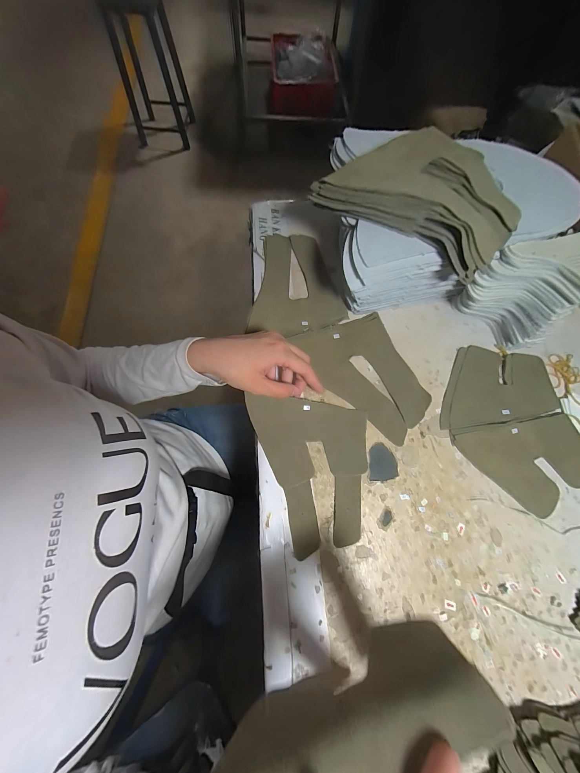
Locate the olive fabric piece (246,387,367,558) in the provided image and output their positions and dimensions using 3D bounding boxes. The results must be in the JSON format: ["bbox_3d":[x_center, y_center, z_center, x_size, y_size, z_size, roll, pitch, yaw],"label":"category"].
[{"bbox_3d":[0.035,0.085,0.310,0.127,0.015,0.173,-14,72,-7],"label":"olive fabric piece"}]

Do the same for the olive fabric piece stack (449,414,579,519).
[{"bbox_3d":[0.281,0.092,0.321,0.156,0.008,0.102,-7,72,-4],"label":"olive fabric piece stack"}]

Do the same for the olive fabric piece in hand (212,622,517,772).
[{"bbox_3d":[0.023,0.166,0.132,0.142,0.050,0.034,-23,74,-9],"label":"olive fabric piece in hand"}]

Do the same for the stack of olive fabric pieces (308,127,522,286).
[{"bbox_3d":[0.140,-0.199,0.285,0.184,0.043,0.127,37,74,10],"label":"stack of olive fabric pieces"}]

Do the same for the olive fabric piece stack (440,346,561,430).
[{"bbox_3d":[0.265,-0.005,0.354,0.159,0.005,0.102,-6,71,-4],"label":"olive fabric piece stack"}]

